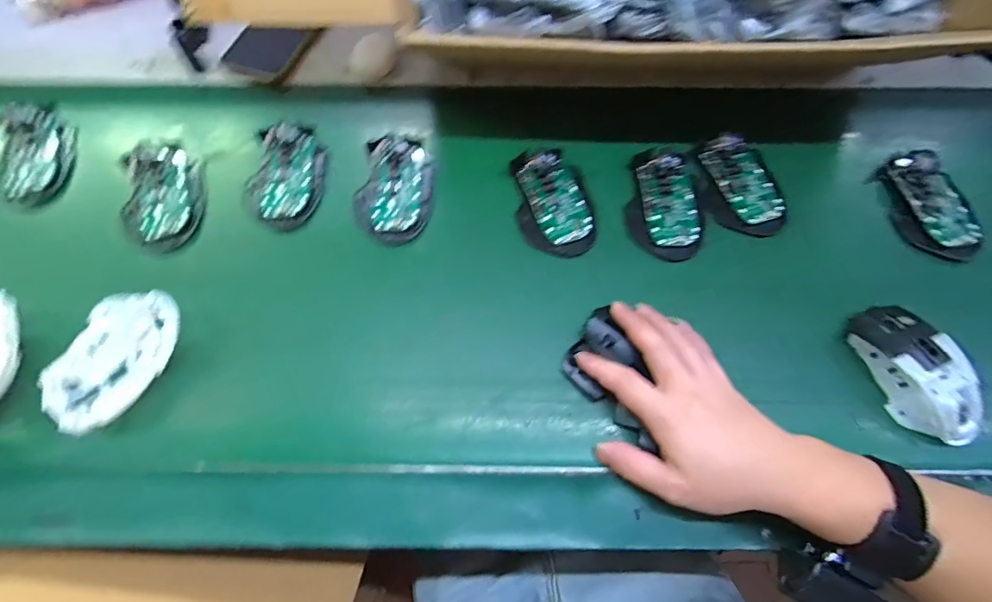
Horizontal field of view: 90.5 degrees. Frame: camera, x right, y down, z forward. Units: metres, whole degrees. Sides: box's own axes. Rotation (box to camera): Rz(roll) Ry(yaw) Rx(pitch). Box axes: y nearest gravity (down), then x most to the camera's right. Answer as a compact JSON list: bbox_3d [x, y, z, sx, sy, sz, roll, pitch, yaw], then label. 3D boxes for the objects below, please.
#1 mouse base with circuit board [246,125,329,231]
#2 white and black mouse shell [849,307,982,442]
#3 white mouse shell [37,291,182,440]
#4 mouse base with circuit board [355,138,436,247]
[{"bbox_3d":[-0.203,-0.126,0.475,0.071,0.024,0.111,6,68,2],"label":"mouse base with circuit board"},{"bbox_3d":[0.344,0.059,0.401,0.063,0.045,0.121,-26,70,-11],"label":"white and black mouse shell"},{"bbox_3d":[-0.305,0.045,0.394,0.064,0.037,0.116,27,70,10],"label":"white mouse shell"},{"bbox_3d":[-0.097,-0.112,0.472,0.071,0.021,0.113,8,68,3],"label":"mouse base with circuit board"}]

